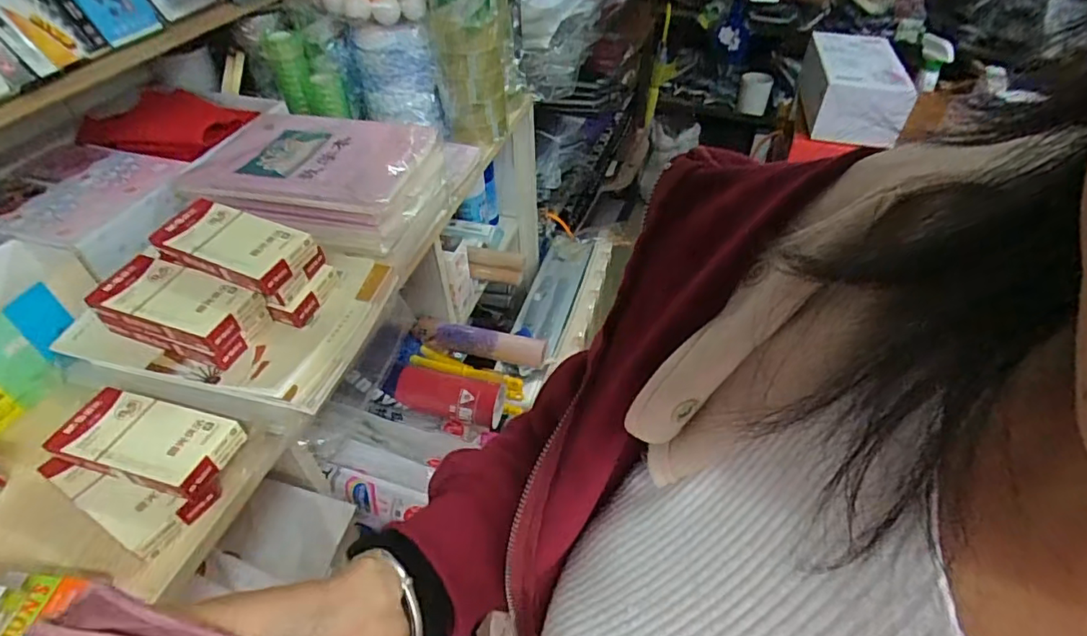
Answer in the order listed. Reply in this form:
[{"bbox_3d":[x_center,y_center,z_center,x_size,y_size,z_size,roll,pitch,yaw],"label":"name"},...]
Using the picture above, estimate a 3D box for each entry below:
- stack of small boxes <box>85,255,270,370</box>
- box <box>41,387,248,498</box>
[{"bbox_3d":[-0.349,-0.008,0.535,0.158,0.044,0.073,14,47,14],"label":"stack of small boxes"},{"bbox_3d":[-0.347,0.105,0.485,0.155,0.023,0.069,11,46,11],"label":"box"}]

